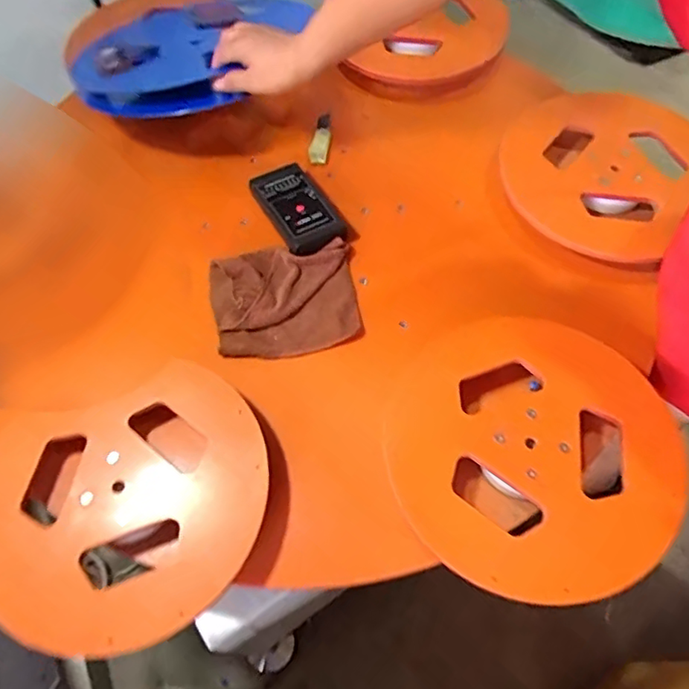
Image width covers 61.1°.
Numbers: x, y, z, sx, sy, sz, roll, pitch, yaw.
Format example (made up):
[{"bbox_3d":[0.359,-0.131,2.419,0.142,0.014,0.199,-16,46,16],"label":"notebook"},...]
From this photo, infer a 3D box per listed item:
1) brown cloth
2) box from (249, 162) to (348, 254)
[{"bbox_3d":[-0.070,-0.053,0.675,0.163,0.020,0.141,-9,61,-4],"label":"brown cloth"},{"bbox_3d":[-0.058,-0.173,0.735,0.079,0.022,0.136,-29,64,-14],"label":"box"}]

